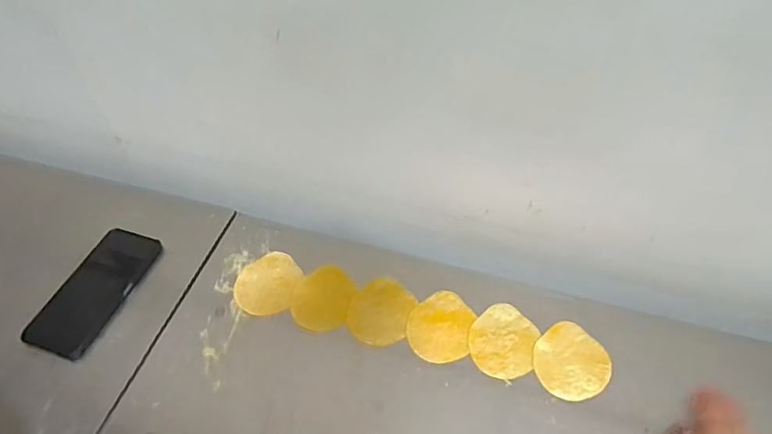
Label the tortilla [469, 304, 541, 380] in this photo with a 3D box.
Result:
[{"bbox_3d":[0.133,0.139,0.568,0.071,0.004,0.087,16,53,13],"label":"tortilla"}]

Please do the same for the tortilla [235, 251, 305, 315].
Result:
[{"bbox_3d":[-0.144,0.080,0.614,0.075,0.004,0.086,11,52,9],"label":"tortilla"}]

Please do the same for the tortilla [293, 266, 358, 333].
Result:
[{"bbox_3d":[-0.075,0.096,0.604,0.069,0.004,0.087,13,53,11],"label":"tortilla"}]

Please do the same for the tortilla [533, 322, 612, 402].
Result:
[{"bbox_3d":[0.204,0.160,0.550,0.083,0.004,0.077,0,51,1],"label":"tortilla"}]

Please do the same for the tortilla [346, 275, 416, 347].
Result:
[{"bbox_3d":[-0.006,0.109,0.591,0.072,0.004,0.086,16,53,13],"label":"tortilla"}]

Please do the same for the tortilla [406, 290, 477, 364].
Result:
[{"bbox_3d":[0.063,0.124,0.579,0.070,0.004,0.088,13,53,11],"label":"tortilla"}]

